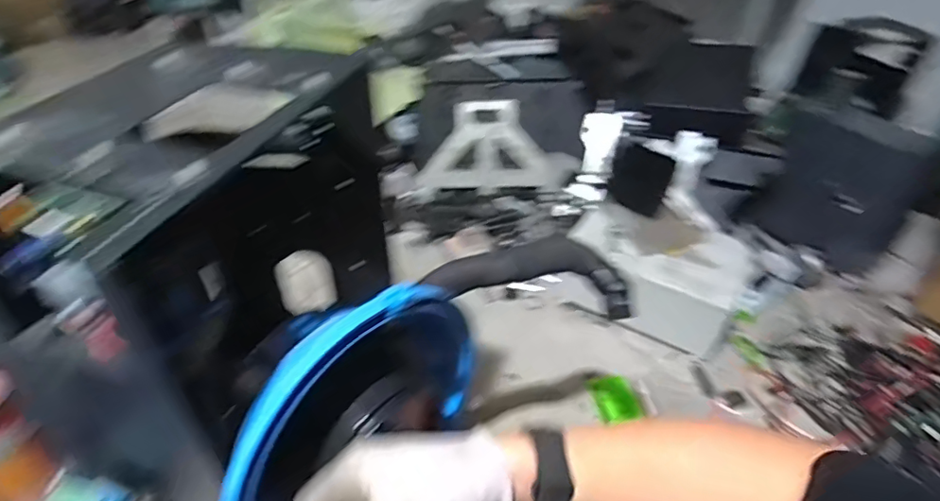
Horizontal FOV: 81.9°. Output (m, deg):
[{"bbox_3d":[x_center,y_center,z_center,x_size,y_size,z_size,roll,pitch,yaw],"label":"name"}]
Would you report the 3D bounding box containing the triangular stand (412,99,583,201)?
[{"bbox_3d":[0.067,-0.339,1.759,0.544,0.288,0.026,-3,7,21],"label":"triangular stand"}]

